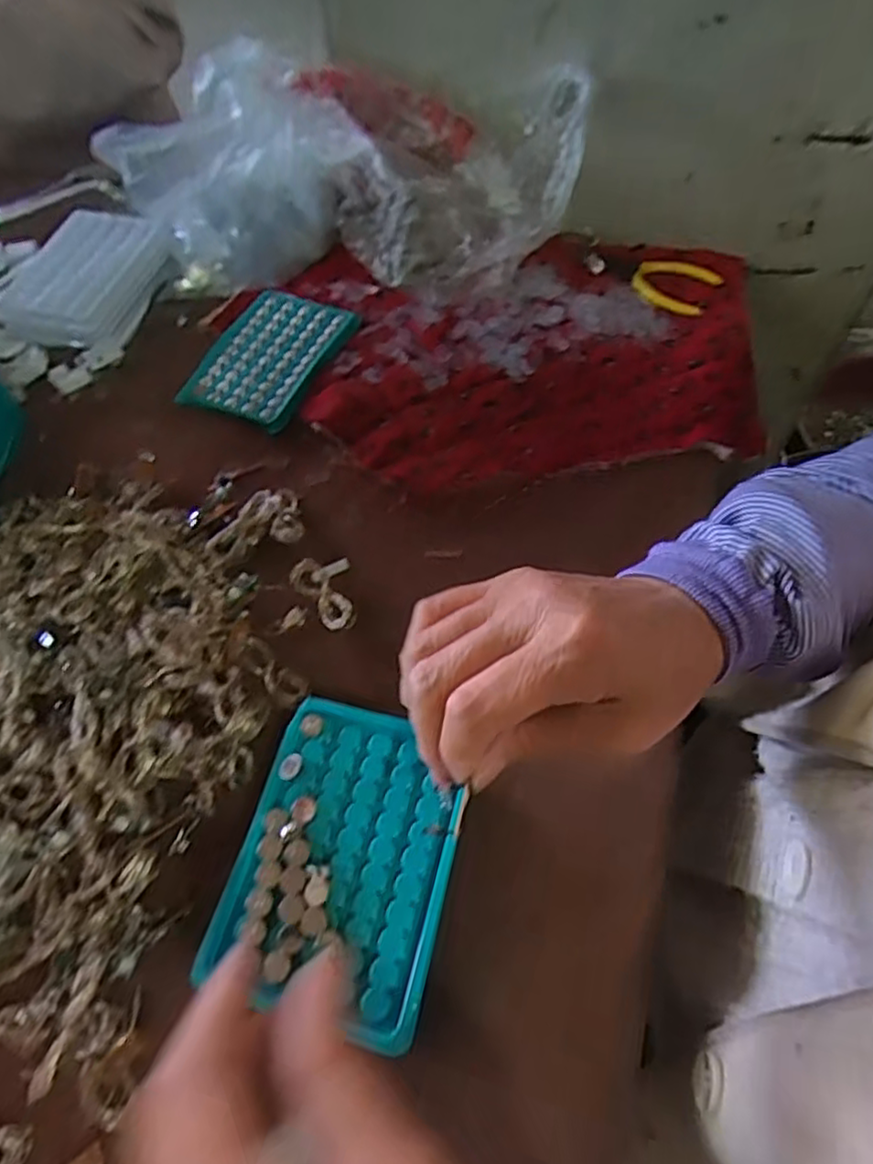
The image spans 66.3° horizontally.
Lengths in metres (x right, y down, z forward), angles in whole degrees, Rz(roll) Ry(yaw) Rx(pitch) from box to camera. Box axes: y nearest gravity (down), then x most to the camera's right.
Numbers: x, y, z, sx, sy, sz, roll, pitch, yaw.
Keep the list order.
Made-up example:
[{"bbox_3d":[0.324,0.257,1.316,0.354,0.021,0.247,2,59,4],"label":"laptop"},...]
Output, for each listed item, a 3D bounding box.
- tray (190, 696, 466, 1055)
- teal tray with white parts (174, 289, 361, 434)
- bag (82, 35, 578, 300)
[{"bbox_3d":[-0.041,0.123,0.308,0.096,0.012,0.128,13,62,10],"label":"tray"},{"bbox_3d":[-0.127,-0.174,0.507,0.100,0.013,0.128,18,63,13],"label":"teal tray with white parts"},{"bbox_3d":[-0.058,-0.312,0.513,0.319,0.118,0.116,3,60,4],"label":"bag"}]

